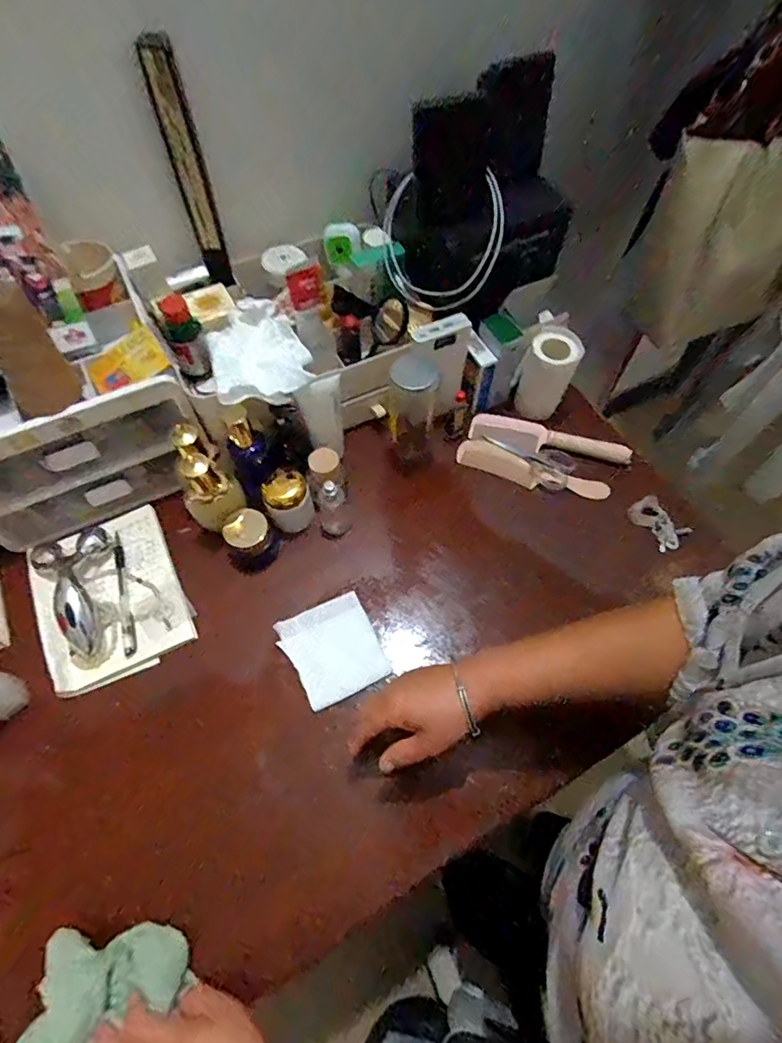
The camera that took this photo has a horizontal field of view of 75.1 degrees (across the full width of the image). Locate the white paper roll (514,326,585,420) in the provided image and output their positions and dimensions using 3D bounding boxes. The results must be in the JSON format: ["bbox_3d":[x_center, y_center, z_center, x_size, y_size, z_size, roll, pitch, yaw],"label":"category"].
[{"bbox_3d":[0.219,-0.210,0.710,0.066,0.106,0.061,0,62,0],"label":"white paper roll"}]

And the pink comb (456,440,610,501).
[{"bbox_3d":[0.193,-0.068,0.705,0.207,0.009,0.045,22,69,13],"label":"pink comb"}]

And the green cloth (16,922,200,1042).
[{"bbox_3d":[-0.249,0.418,0.430,0.121,0.020,0.130,11,69,3],"label":"green cloth"}]

